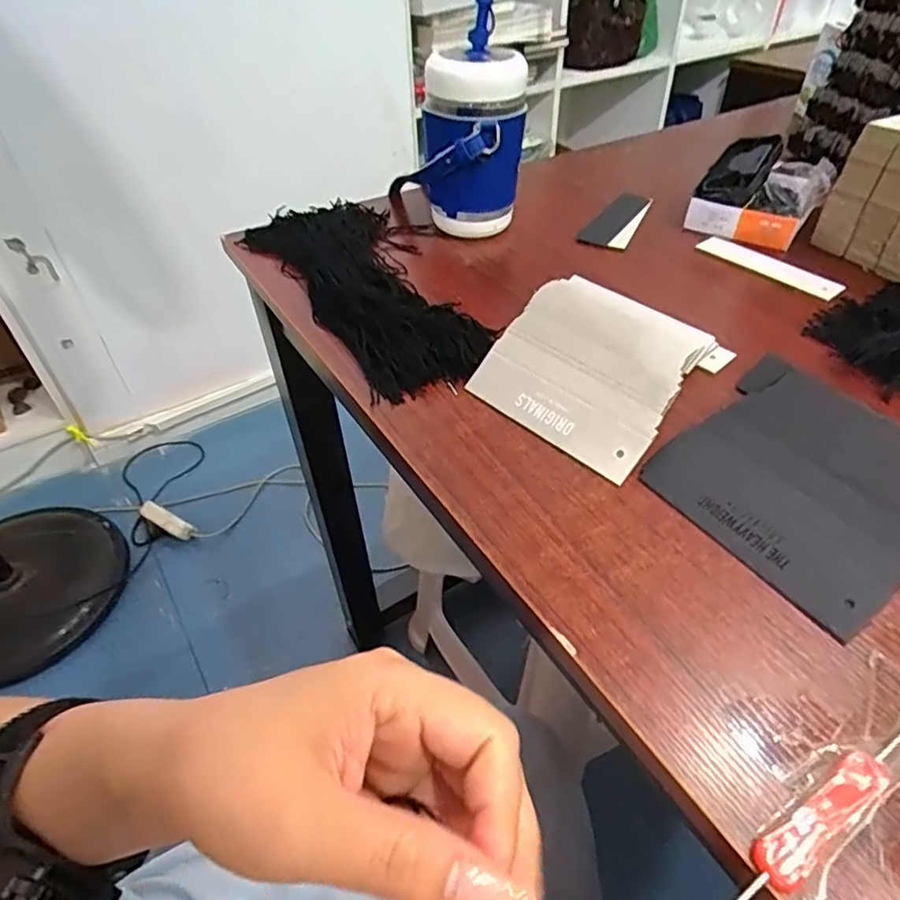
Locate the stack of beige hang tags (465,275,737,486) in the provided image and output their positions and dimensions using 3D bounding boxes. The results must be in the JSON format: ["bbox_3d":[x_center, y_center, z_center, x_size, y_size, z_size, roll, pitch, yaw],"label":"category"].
[{"bbox_3d":[0.097,-0.061,0.408,0.129,0.022,0.160,27,50,26],"label":"stack of beige hang tags"}]

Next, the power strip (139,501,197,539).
[{"bbox_3d":[-0.562,0.140,1.185,0.117,0.028,0.033,28,48,4],"label":"power strip"}]

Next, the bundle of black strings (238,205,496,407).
[{"bbox_3d":[-0.076,-0.146,0.487,0.119,0.022,0.288,-18,46,-17],"label":"bundle of black strings"}]

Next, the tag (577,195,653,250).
[{"bbox_3d":[0.173,-0.232,0.605,0.043,0.013,0.135,22,48,23],"label":"tag"}]

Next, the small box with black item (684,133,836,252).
[{"bbox_3d":[0.305,-0.253,0.580,0.102,0.061,0.125,25,49,25],"label":"small box with black item"}]

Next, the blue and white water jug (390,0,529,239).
[{"bbox_3d":[0.017,-0.277,0.537,0.086,0.173,0.078,21,48,22],"label":"blue and white water jug"}]

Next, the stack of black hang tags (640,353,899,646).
[{"bbox_3d":[0.201,0.013,0.336,0.141,0.023,0.140,-25,48,-23],"label":"stack of black hang tags"}]

